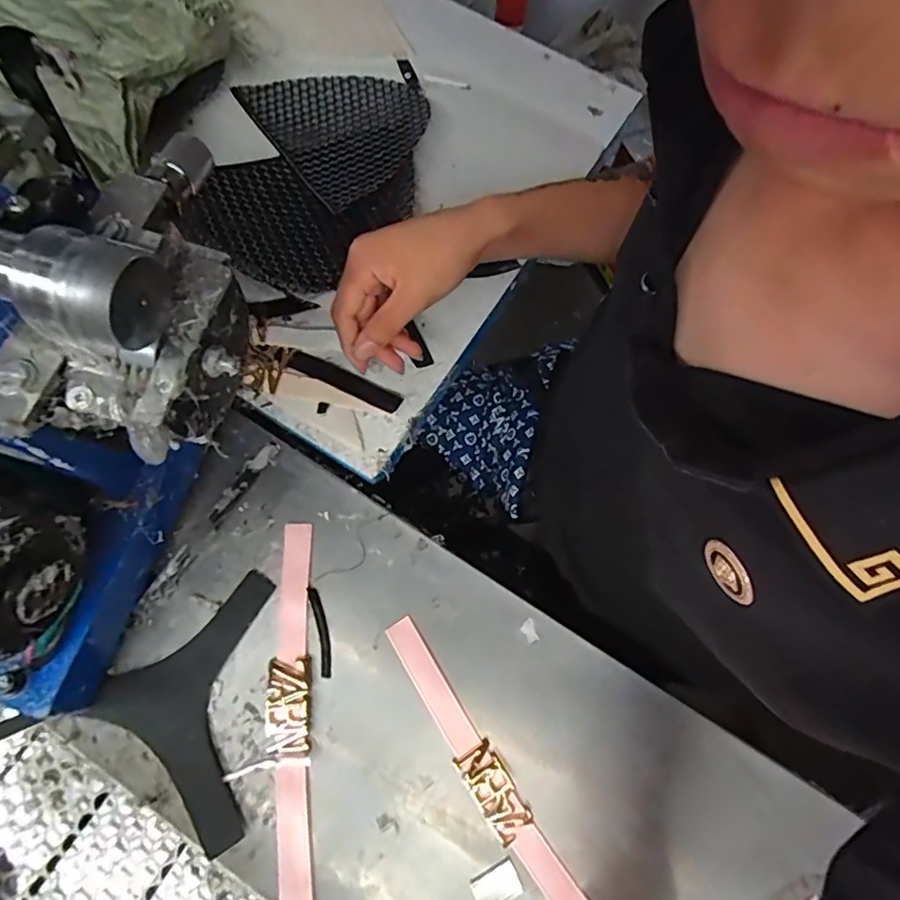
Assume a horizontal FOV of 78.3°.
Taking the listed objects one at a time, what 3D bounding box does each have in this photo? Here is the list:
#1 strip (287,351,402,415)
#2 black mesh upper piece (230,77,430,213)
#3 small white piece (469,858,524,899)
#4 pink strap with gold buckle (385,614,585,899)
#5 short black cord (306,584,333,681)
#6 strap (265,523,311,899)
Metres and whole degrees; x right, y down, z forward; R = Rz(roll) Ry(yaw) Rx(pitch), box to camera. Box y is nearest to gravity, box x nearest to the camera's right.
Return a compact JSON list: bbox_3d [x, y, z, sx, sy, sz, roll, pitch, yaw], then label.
[{"bbox_3d":[-0.091,-0.059,0.478,0.103,0.004,0.019,25,61,5],"label":"strip"},{"bbox_3d":[-0.100,-0.340,0.565,0.165,0.017,0.196,-35,73,-14],"label":"black mesh upper piece"},{"bbox_3d":[0.031,0.286,0.360,0.030,0.004,0.020,-24,73,-11],"label":"small white piece"},{"bbox_3d":[0.029,0.231,0.381,0.029,0.007,0.252,-33,75,-13],"label":"pink strap with gold buckle"},{"bbox_3d":[-0.094,0.132,0.405,0.011,0.004,0.065,-13,71,-7],"label":"short black cord"},{"bbox_3d":[-0.113,0.177,0.386,0.029,0.010,0.250,-4,71,-4],"label":"strap"}]

